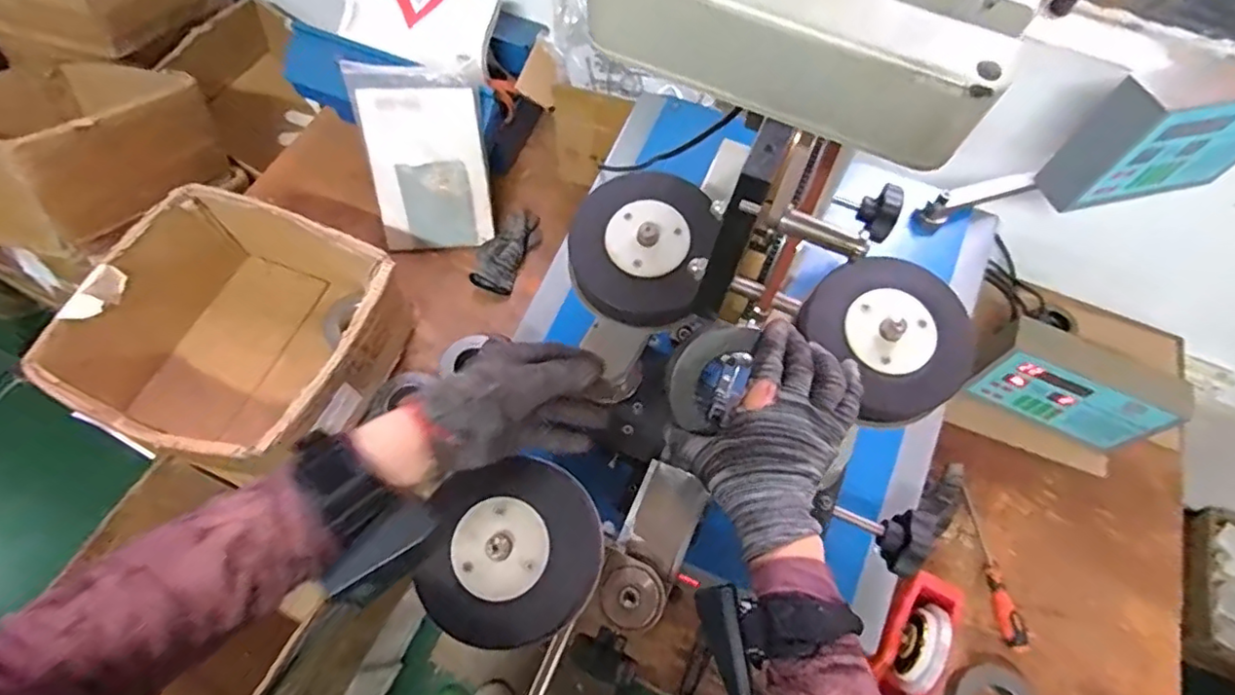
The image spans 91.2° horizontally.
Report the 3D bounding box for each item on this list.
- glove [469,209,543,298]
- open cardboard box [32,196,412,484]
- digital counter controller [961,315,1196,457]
[{"bbox_3d":[-0.180,-0.164,0.999,0.074,0.031,0.164,23,65,8],"label":"glove"},{"bbox_3d":[-0.499,-0.006,0.849,0.334,0.226,0.348,23,65,8],"label":"open cardboard box"},{"bbox_3d":[0.641,0.057,0.862,0.236,0.168,0.065,25,66,9],"label":"digital counter controller"}]

